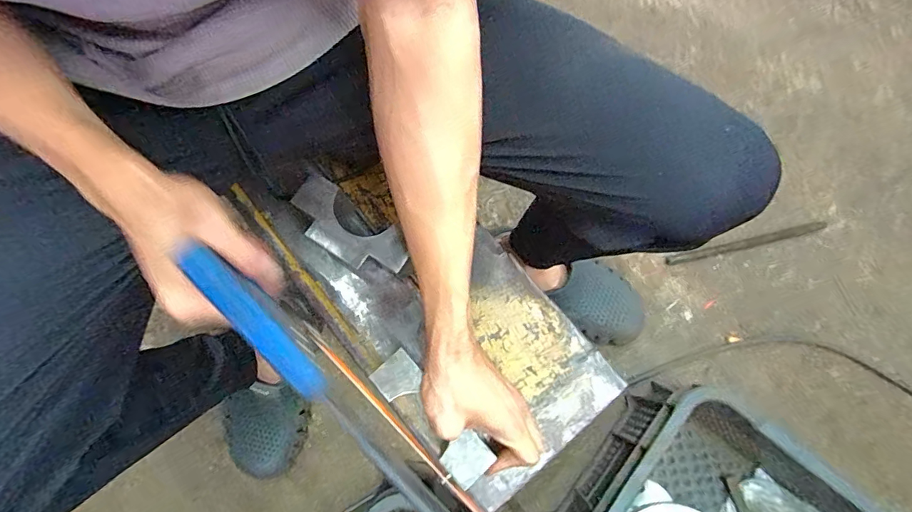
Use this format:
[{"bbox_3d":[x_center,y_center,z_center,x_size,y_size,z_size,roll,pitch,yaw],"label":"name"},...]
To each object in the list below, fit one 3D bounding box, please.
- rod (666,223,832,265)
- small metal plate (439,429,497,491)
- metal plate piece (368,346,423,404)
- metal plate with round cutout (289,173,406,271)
[{"bbox_3d":[0.528,-0.024,0.810,0.304,0.012,0.016,-13,78,-3],"label":"rod"},{"bbox_3d":[0.009,0.172,0.381,0.038,0.010,0.037,-41,82,-8],"label":"small metal plate"},{"bbox_3d":[-0.051,0.107,0.394,0.038,0.006,0.036,-40,84,-13],"label":"metal plate piece"},{"bbox_3d":[-0.101,-0.025,0.421,0.118,0.008,0.052,34,78,4],"label":"metal plate with round cutout"}]

